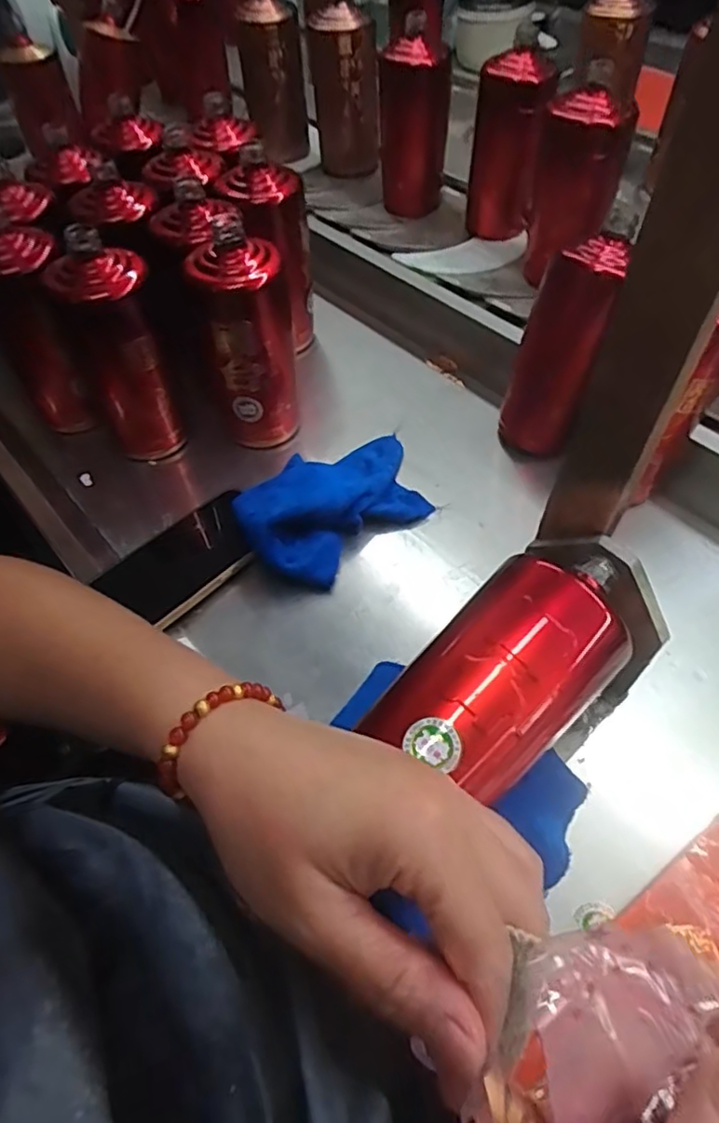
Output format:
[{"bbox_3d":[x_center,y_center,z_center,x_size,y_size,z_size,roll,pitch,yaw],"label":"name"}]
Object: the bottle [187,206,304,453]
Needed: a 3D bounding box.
[{"bbox_3d":[-0.098,-0.189,0.559,0.077,0.197,0.072,-11,52,-7],"label":"bottle"}]

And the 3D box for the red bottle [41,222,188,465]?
[{"bbox_3d":[-0.206,-0.174,0.541,0.079,0.191,0.070,-23,54,-16],"label":"red bottle"}]

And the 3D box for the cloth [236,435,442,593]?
[{"bbox_3d":[-0.016,-0.058,0.539,0.190,0.050,0.117,-32,57,-22],"label":"cloth"}]

